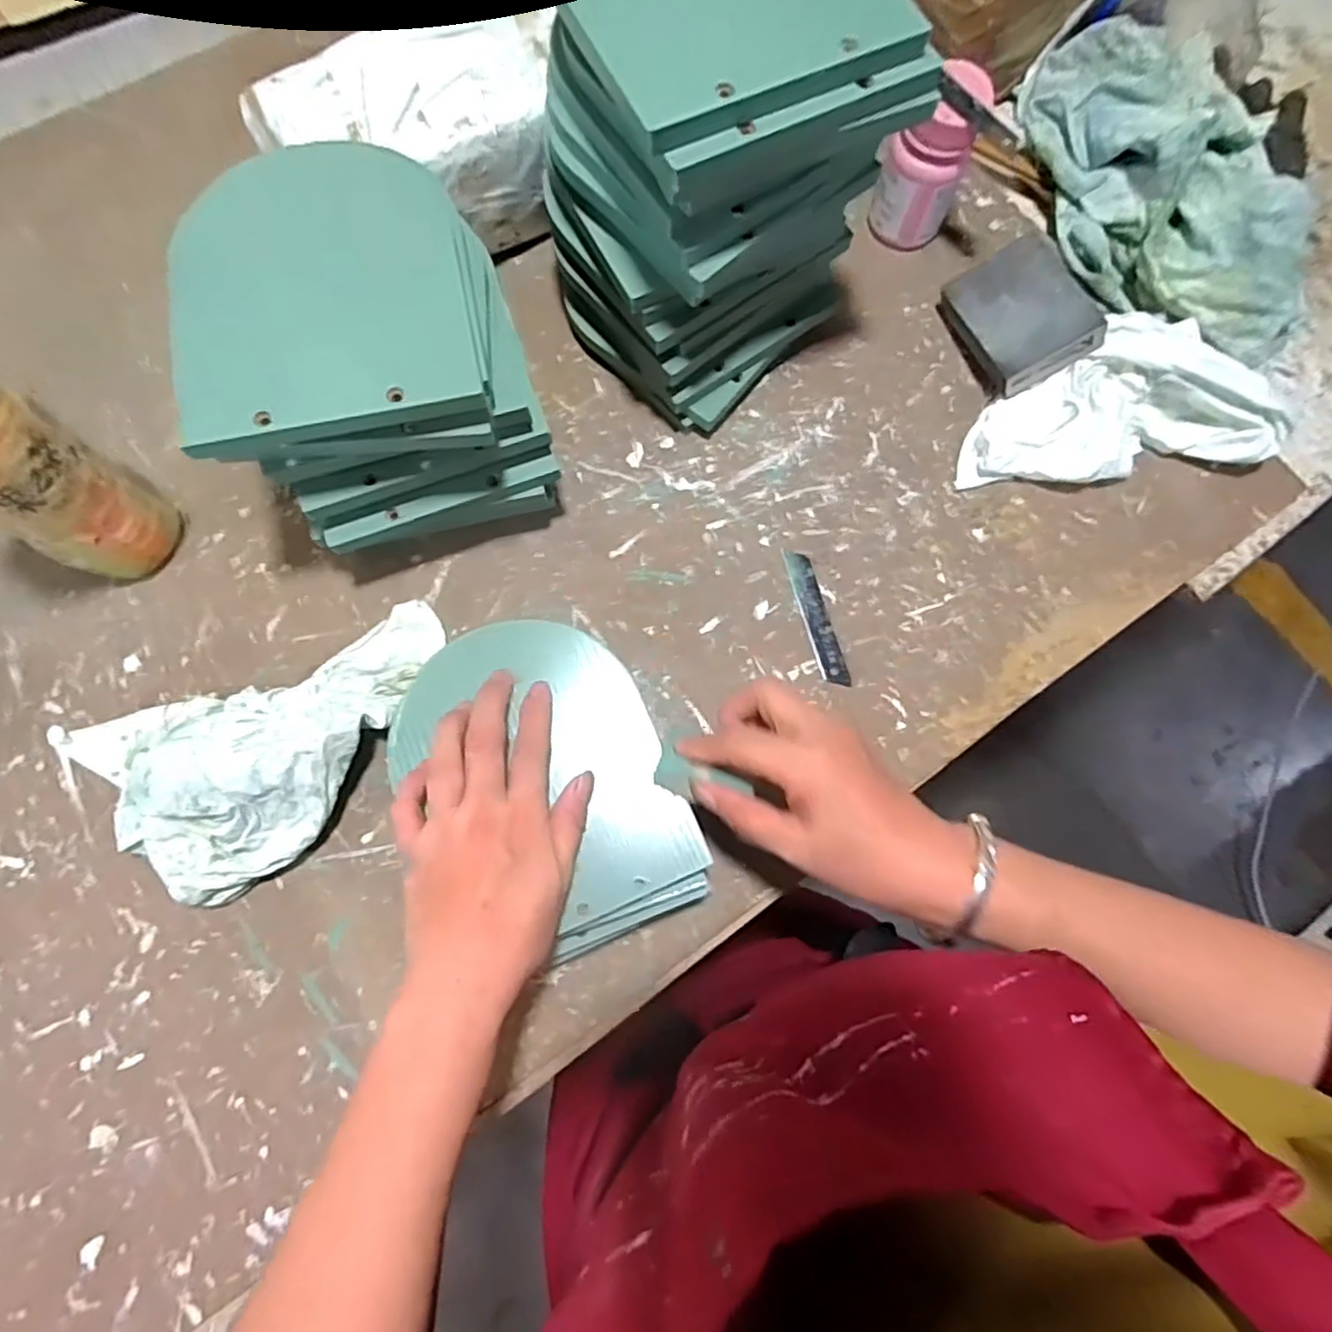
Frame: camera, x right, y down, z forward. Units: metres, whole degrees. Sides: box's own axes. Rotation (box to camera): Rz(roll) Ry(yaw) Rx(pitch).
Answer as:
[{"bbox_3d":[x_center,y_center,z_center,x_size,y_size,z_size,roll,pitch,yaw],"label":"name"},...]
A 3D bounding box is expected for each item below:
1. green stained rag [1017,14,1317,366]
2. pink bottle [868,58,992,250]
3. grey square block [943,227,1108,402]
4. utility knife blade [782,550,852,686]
[{"bbox_3d":[0.386,-0.385,0.524,0.154,0.109,0.287,-9,77,-3],"label":"green stained rag"},{"bbox_3d":[0.192,-0.368,0.494,0.056,0.102,0.045,20,77,4],"label":"pink bottle"},{"bbox_3d":[0.256,-0.255,0.480,0.074,0.017,0.101,-27,69,18],"label":"grey square block"},{"bbox_3d":[0.103,-0.035,0.456,0.019,0.004,0.100,-14,77,-4],"label":"utility knife blade"}]

